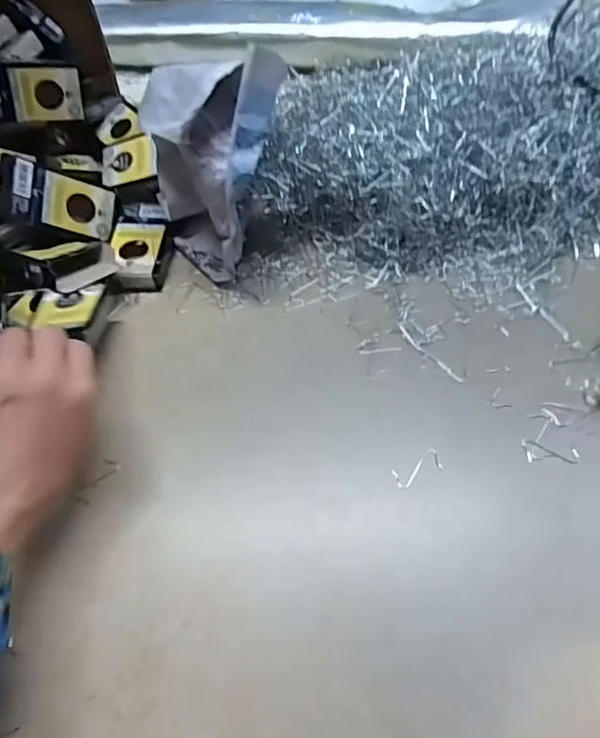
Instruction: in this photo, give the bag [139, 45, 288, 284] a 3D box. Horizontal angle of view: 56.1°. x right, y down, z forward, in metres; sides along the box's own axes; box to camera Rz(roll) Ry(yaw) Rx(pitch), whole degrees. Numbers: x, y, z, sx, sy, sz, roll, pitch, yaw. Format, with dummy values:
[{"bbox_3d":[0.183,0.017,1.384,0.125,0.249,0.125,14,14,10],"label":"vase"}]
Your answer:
[{"bbox_3d":[-0.064,-0.164,0.456,0.107,0.166,0.111,-13,56,-5],"label":"bag"}]

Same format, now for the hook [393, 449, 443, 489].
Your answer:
[{"bbox_3d":[0.080,0.067,0.381,0.036,0.004,0.016,-24,58,-13],"label":"hook"}]

